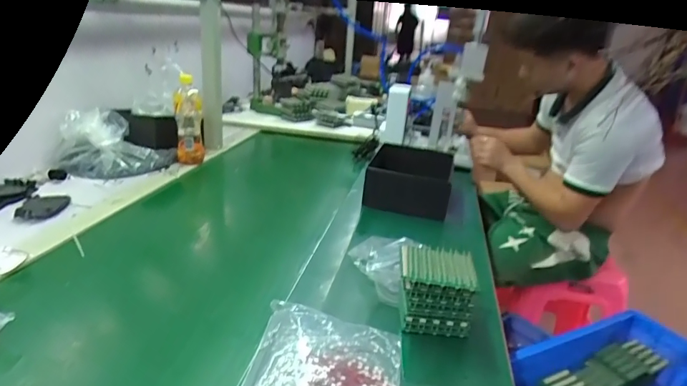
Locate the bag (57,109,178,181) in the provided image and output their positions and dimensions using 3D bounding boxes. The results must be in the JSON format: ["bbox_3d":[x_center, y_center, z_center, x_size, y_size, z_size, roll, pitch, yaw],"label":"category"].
[{"bbox_3d":[-0.537,-0.117,1.040,0.251,0.122,0.149,-8,25,-30],"label":"bag"}]

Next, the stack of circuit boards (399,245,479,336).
[{"bbox_3d":[0.123,0.125,0.583,0.097,0.092,0.078,9,22,9],"label":"stack of circuit boards"}]

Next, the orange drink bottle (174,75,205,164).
[{"bbox_3d":[-0.387,-0.180,1.099,0.066,0.206,0.071,-3,23,-19],"label":"orange drink bottle"}]

